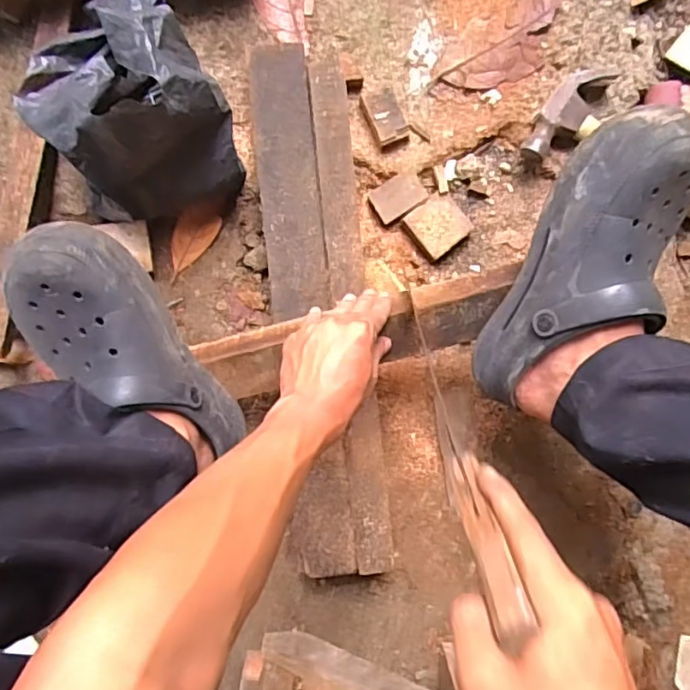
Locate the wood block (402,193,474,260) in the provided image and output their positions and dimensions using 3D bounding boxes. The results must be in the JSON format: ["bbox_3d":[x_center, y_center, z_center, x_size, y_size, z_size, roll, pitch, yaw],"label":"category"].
[{"bbox_3d":[0.104,-0.133,0.663,0.059,0.020,0.059,-38,92,-3],"label":"wood block"}]

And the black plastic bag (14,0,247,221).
[{"bbox_3d":[-0.196,-0.213,0.557,0.148,0.163,0.173,-32,92,-3],"label":"black plastic bag"}]

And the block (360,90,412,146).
[{"bbox_3d":[0.043,-0.251,0.644,0.038,0.022,0.060,-27,92,-3],"label":"block"}]

